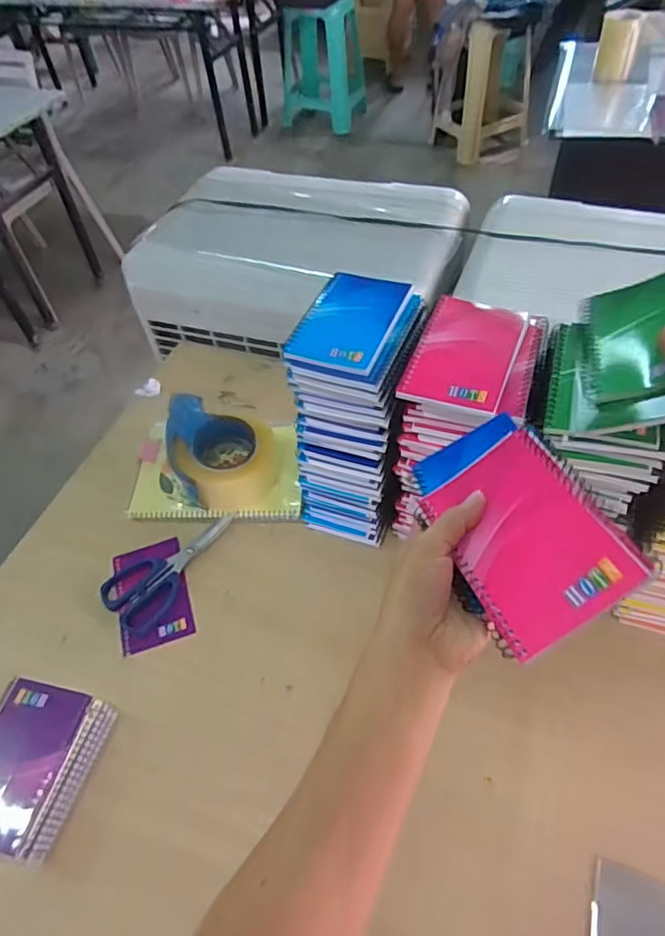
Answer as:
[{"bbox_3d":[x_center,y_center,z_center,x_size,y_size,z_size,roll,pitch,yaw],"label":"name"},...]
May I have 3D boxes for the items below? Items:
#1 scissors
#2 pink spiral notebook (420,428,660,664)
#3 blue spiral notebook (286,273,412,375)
[{"bbox_3d":[-0.193,0.107,0.683,0.084,0.009,0.168,24,57,22],"label":"scissors"},{"bbox_3d":[0.114,0.038,0.349,0.086,0.006,0.129,-37,40,10],"label":"pink spiral notebook"},{"bbox_3d":[0.017,-0.139,0.541,0.085,0.011,0.137,13,54,15],"label":"blue spiral notebook"}]

